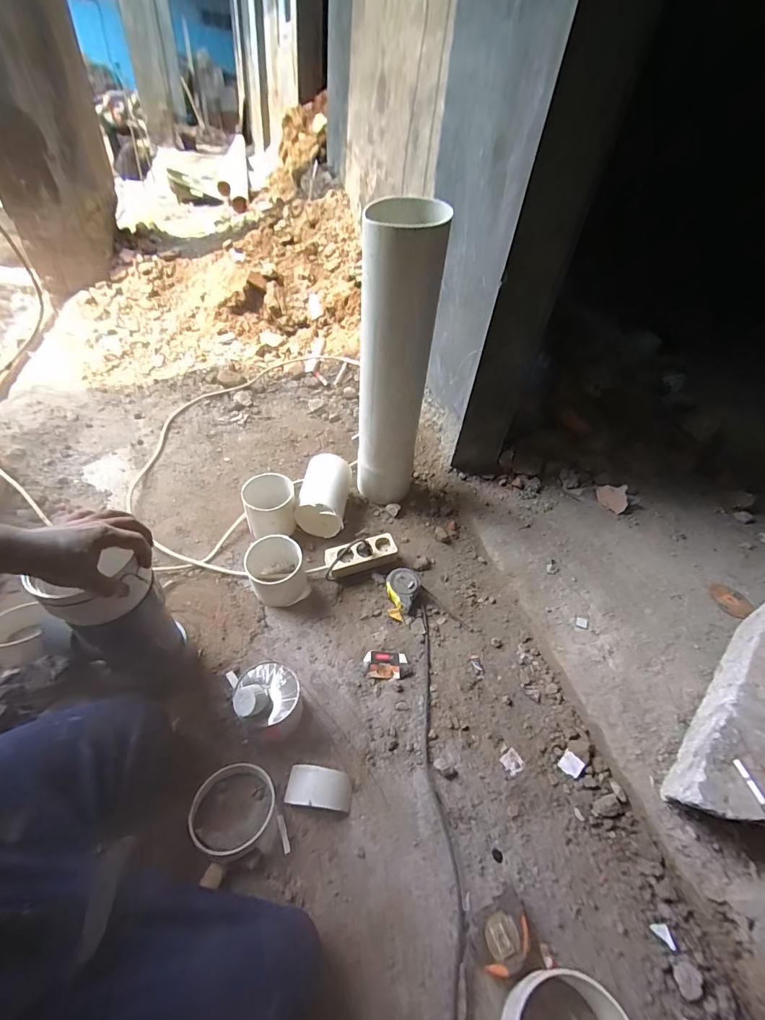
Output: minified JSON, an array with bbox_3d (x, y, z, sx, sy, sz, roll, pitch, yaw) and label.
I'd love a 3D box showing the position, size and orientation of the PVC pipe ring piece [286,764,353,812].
[{"bbox_3d":[-0.095,0.421,0.642,0.095,0.031,0.052,8,44,0],"label":"PVC pipe ring piece"}]

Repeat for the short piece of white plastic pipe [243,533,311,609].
[{"bbox_3d":[-0.219,0.125,0.881,0.113,0.114,0.109,4,44,-4],"label":"short piece of white plastic pipe"}]

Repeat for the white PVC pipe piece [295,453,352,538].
[{"bbox_3d":[-0.148,-0.036,1.059,0.121,0.110,0.219,5,43,-4],"label":"white PVC pipe piece"}]

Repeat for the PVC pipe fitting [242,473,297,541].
[{"bbox_3d":[-0.266,0.000,0.994,0.119,0.120,0.131,-11,46,-20],"label":"PVC pipe fitting"}]

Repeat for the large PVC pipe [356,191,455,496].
[{"bbox_3d":[0.021,-0.240,0.893,0.118,0.659,0.111,-8,46,-16],"label":"large PVC pipe"}]

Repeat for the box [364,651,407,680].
[{"bbox_3d":[0.005,0.295,0.800,0.076,0.021,0.049,4,44,-4],"label":"box"}]

